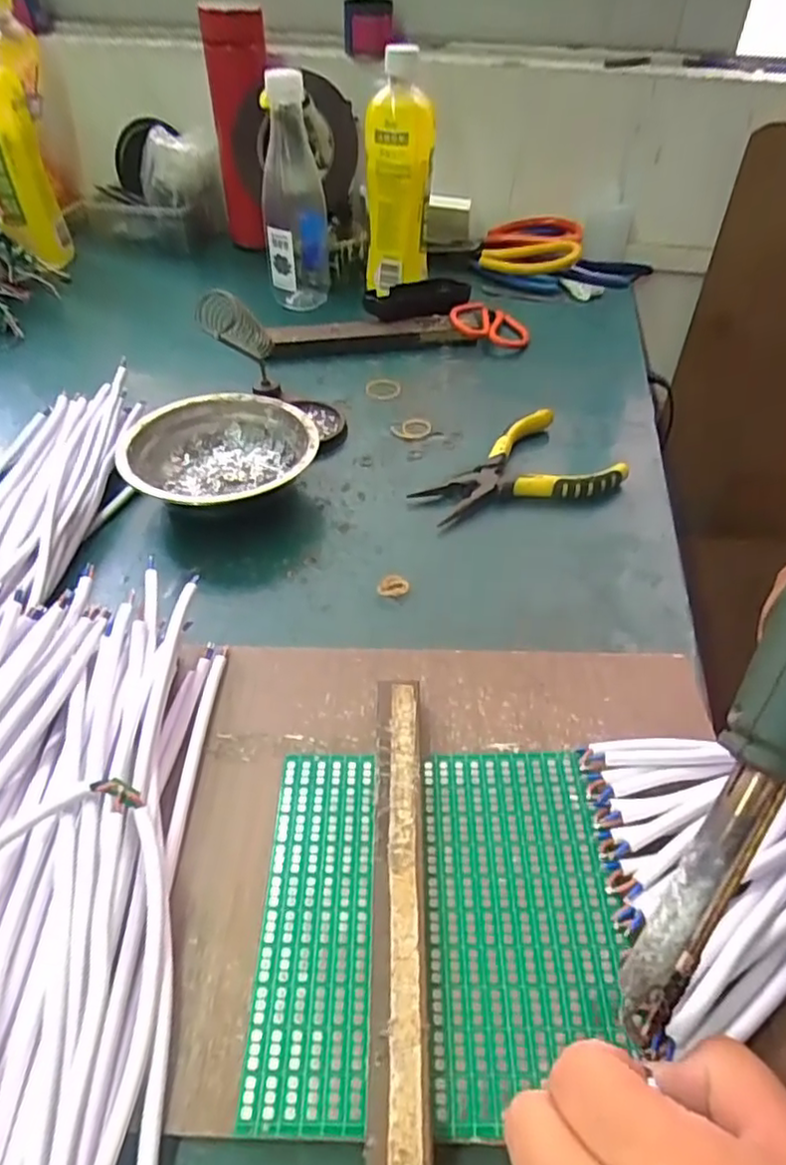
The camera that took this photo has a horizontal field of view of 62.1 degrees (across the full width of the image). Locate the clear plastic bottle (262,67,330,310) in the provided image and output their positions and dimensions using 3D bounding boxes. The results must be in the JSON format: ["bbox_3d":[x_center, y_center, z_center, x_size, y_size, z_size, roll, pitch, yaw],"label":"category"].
[{"bbox_3d":[-0.093,-0.363,0.621,0.061,0.188,0.073,-4,46,-7],"label":"clear plastic bottle"}]

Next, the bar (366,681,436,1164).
[{"bbox_3d":[0.002,0.132,0.245,0.020,0.017,0.214,2,45,-2],"label":"bar"}]

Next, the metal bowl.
[{"bbox_3d":[-0.118,-0.083,0.451,0.125,0.038,0.125,2,45,-2],"label":"metal bowl"}]

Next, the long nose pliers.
[{"bbox_3d":[0.085,-0.078,0.464,0.136,0.021,0.090,-21,50,-23],"label":"long nose pliers"}]

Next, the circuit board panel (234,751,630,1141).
[{"bbox_3d":[0.017,0.128,0.257,0.135,0.009,0.134,2,45,-1],"label":"circuit board panel"}]

